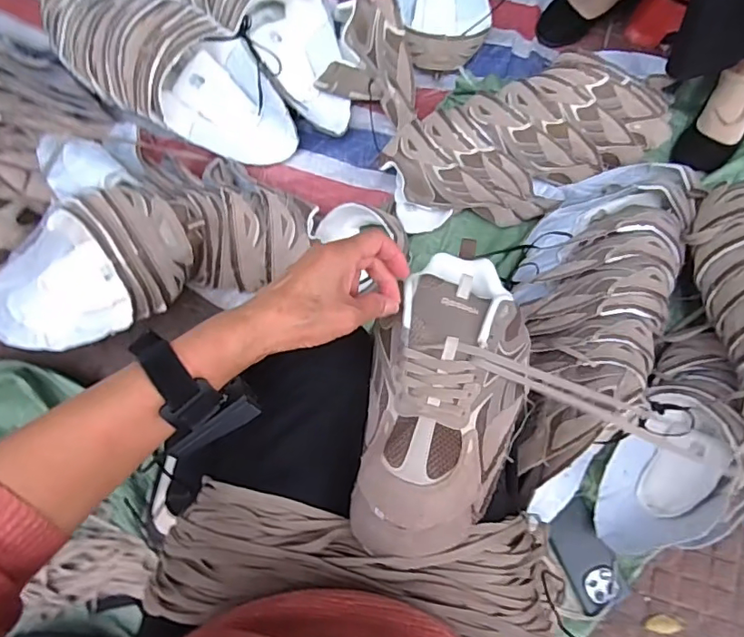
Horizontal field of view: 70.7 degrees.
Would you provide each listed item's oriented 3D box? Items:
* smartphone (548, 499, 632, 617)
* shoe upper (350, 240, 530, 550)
[{"bbox_3d":[0.319,0.356,0.784,0.077,0.015,0.152,-25,85,-7],"label":"smartphone"},{"bbox_3d":[0.066,0.062,0.456,0.133,0.064,0.267,7,75,2],"label":"shoe upper"}]

